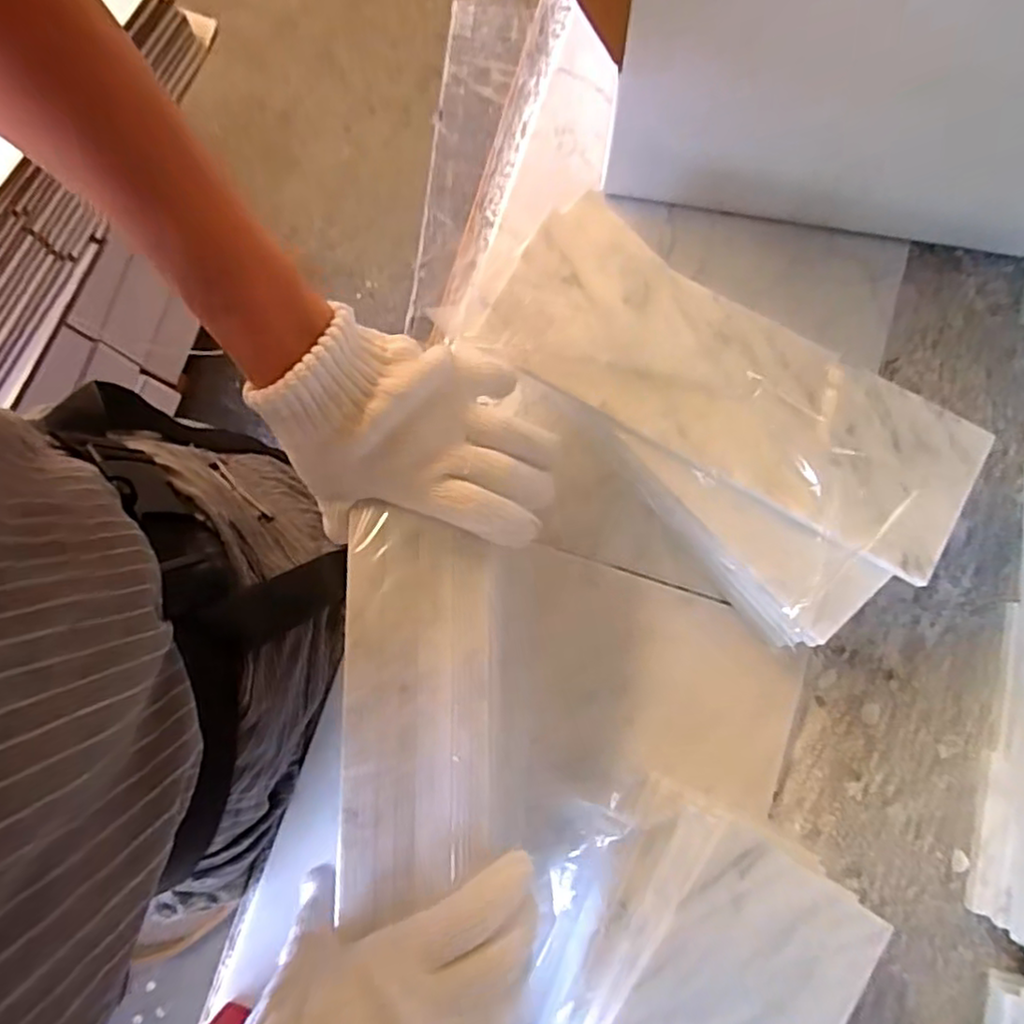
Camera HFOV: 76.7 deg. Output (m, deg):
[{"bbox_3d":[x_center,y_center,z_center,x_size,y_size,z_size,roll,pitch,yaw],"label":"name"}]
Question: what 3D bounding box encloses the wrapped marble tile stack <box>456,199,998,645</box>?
[{"bbox_3d":[0.121,-0.066,0.400,0.295,0.034,0.154,41,82,6],"label":"wrapped marble tile stack"}]

